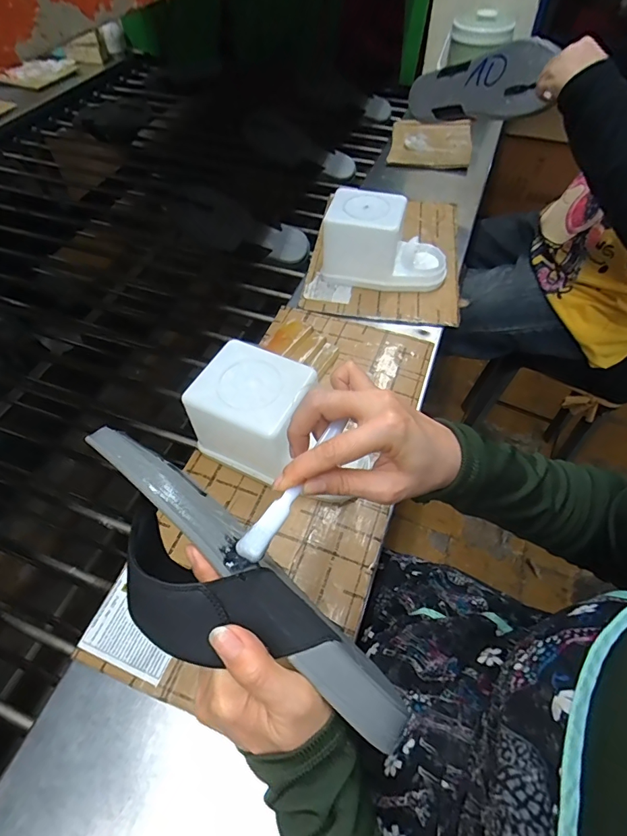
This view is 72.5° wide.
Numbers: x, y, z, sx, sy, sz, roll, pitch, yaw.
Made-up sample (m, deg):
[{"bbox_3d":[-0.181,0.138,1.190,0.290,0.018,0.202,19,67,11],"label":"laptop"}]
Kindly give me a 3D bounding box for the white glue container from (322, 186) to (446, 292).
[{"bbox_3d":[0.111,-0.269,0.657,0.183,0.107,0.091,10,55,7],"label":"white glue container"}]

